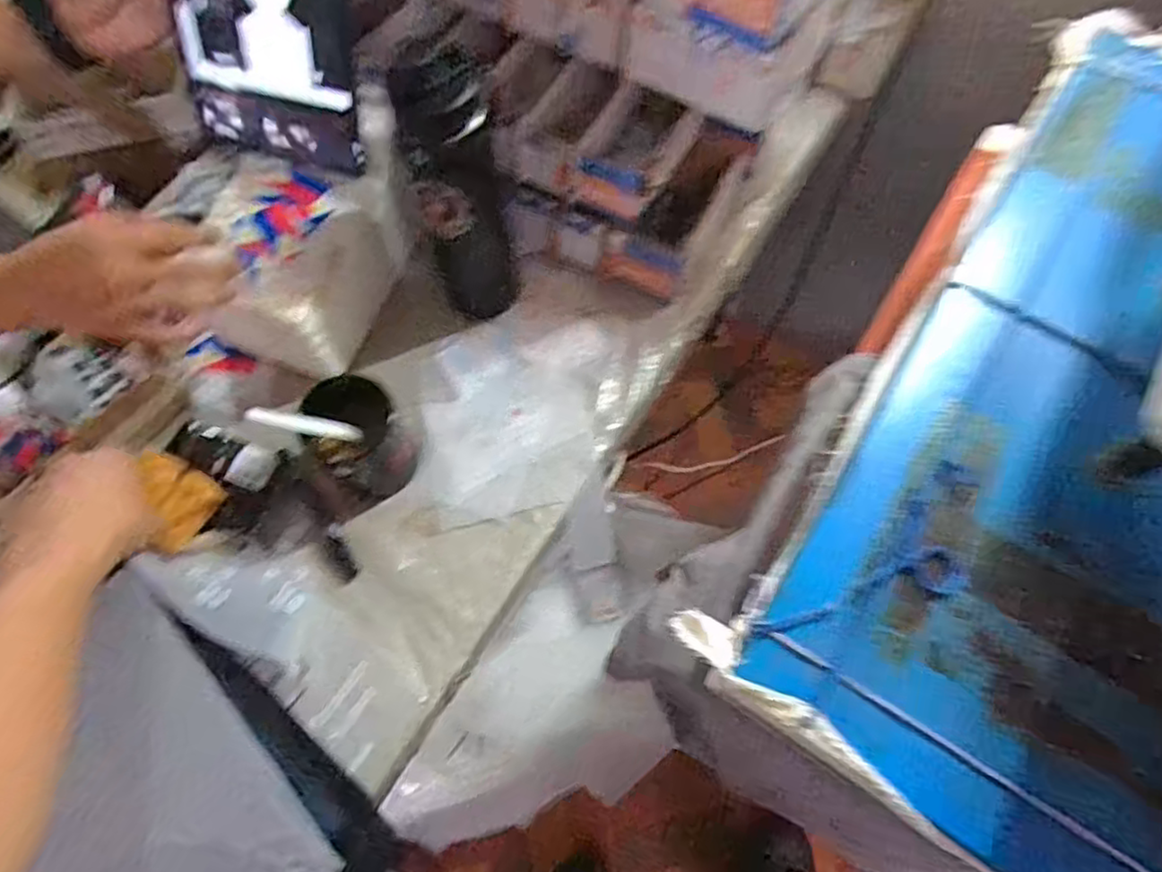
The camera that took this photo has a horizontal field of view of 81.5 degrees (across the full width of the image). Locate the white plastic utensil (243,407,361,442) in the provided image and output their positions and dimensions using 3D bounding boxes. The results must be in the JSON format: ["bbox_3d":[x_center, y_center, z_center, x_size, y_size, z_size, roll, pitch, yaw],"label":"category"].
[{"bbox_3d":[-0.230,-0.010,0.568,0.012,0.104,0.013,-34,64,26],"label":"white plastic utensil"}]

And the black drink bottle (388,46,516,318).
[{"bbox_3d":[-0.105,-0.213,0.602,0.070,0.283,0.085,-11,66,-5],"label":"black drink bottle"}]

